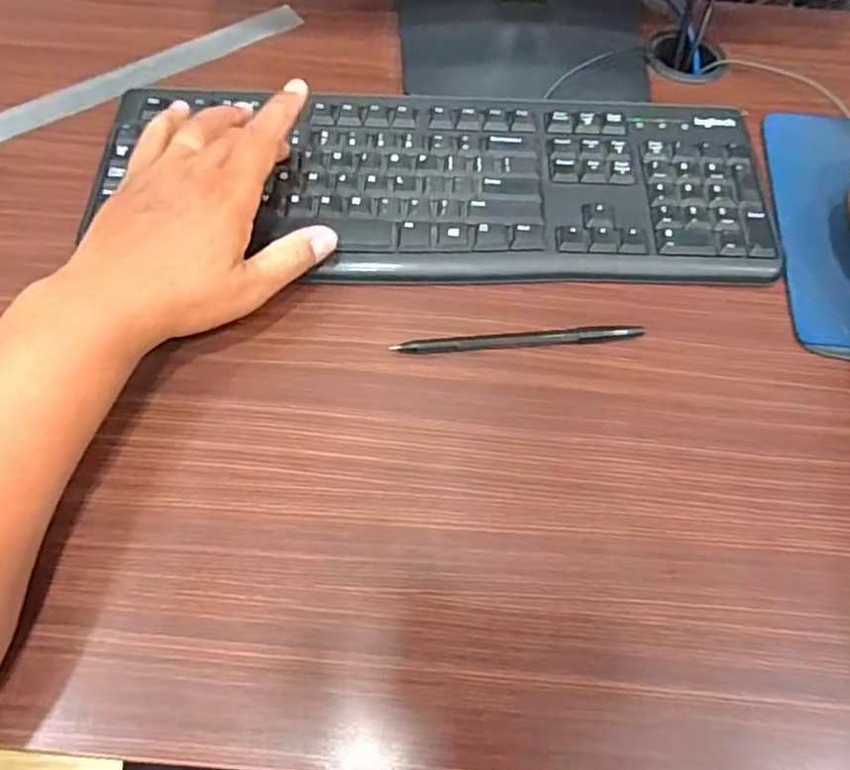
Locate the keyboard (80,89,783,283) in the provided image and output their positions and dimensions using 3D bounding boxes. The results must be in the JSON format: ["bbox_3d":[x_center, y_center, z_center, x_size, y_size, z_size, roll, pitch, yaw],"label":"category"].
[{"bbox_3d":[0.007,-0.137,0.435,0.432,0.018,0.157,4,62,0],"label":"keyboard"}]

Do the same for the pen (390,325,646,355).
[{"bbox_3d":[0.057,-0.028,0.391,0.148,0.004,0.010,-4,63,-5],"label":"pen"}]

